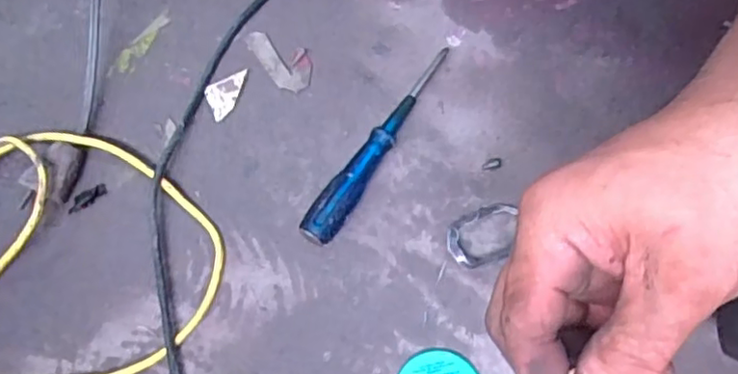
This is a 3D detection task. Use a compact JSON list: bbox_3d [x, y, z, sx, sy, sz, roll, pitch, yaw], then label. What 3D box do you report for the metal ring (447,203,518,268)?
[{"bbox_3d":[0.090,0.036,0.491,0.063,0.015,0.044,-17,73,-7],"label":"metal ring"}]

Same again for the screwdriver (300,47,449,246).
[{"bbox_3d":[0.010,-0.036,0.511,0.025,0.030,0.196,33,74,9],"label":"screwdriver"}]

